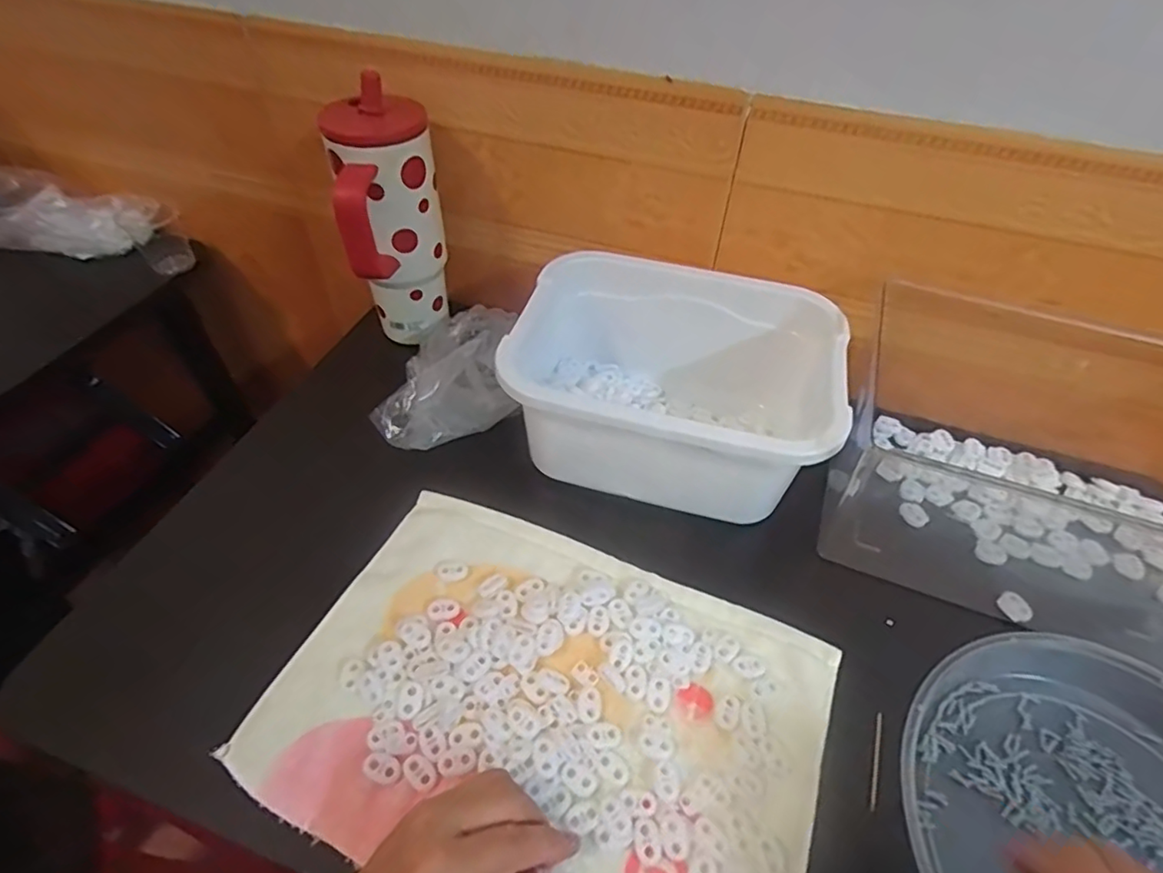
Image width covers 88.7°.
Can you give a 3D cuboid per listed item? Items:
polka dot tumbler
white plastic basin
[{"bbox_3d":[-0.166,-0.179,0.530,0.092,0.207,0.097,1,49,-1],"label":"polka dot tumbler"},{"bbox_3d":[0.071,-0.039,0.492,0.246,0.115,0.193,11,50,8],"label":"white plastic basin"}]

